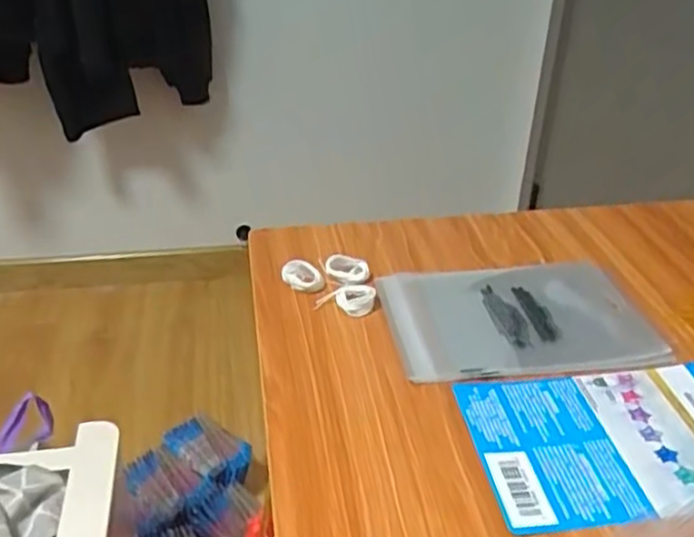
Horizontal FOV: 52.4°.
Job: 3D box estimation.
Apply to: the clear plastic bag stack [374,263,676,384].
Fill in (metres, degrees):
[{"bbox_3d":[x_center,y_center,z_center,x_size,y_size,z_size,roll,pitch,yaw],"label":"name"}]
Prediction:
[{"bbox_3d":[0.124,0.034,0.522,0.184,0.006,0.129,-4,32,-7],"label":"clear plastic bag stack"}]

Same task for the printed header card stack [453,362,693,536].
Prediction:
[{"bbox_3d":[0.166,0.101,0.423,0.180,0.006,0.114,-4,32,-8],"label":"printed header card stack"}]

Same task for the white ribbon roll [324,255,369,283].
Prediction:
[{"bbox_3d":[0.000,0.000,0.560,0.034,0.016,0.017,7,32,9],"label":"white ribbon roll"}]

